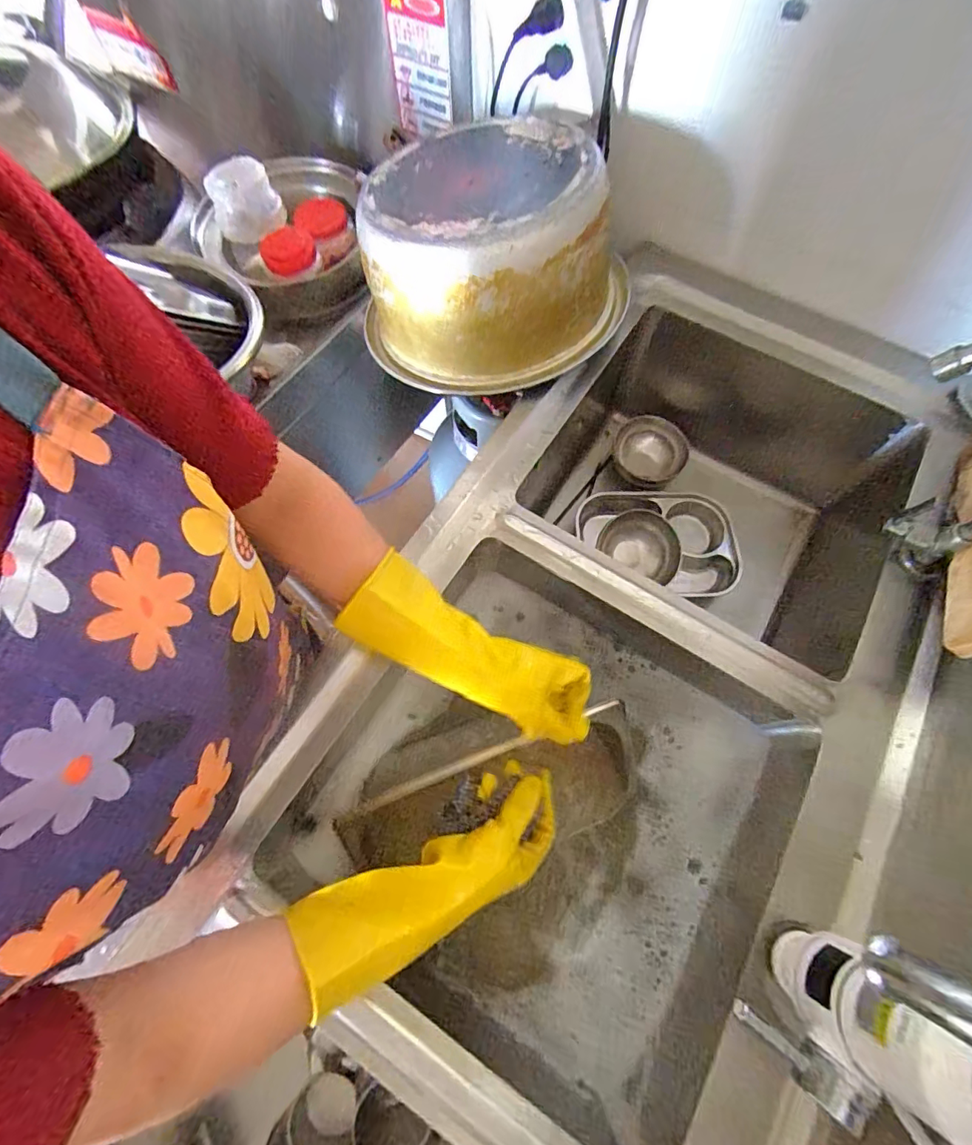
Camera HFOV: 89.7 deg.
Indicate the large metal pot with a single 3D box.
[{"bbox_3d":[0.011,-0.407,0.633,0.347,0.186,0.288,9,67,5],"label":"large metal pot"}]

